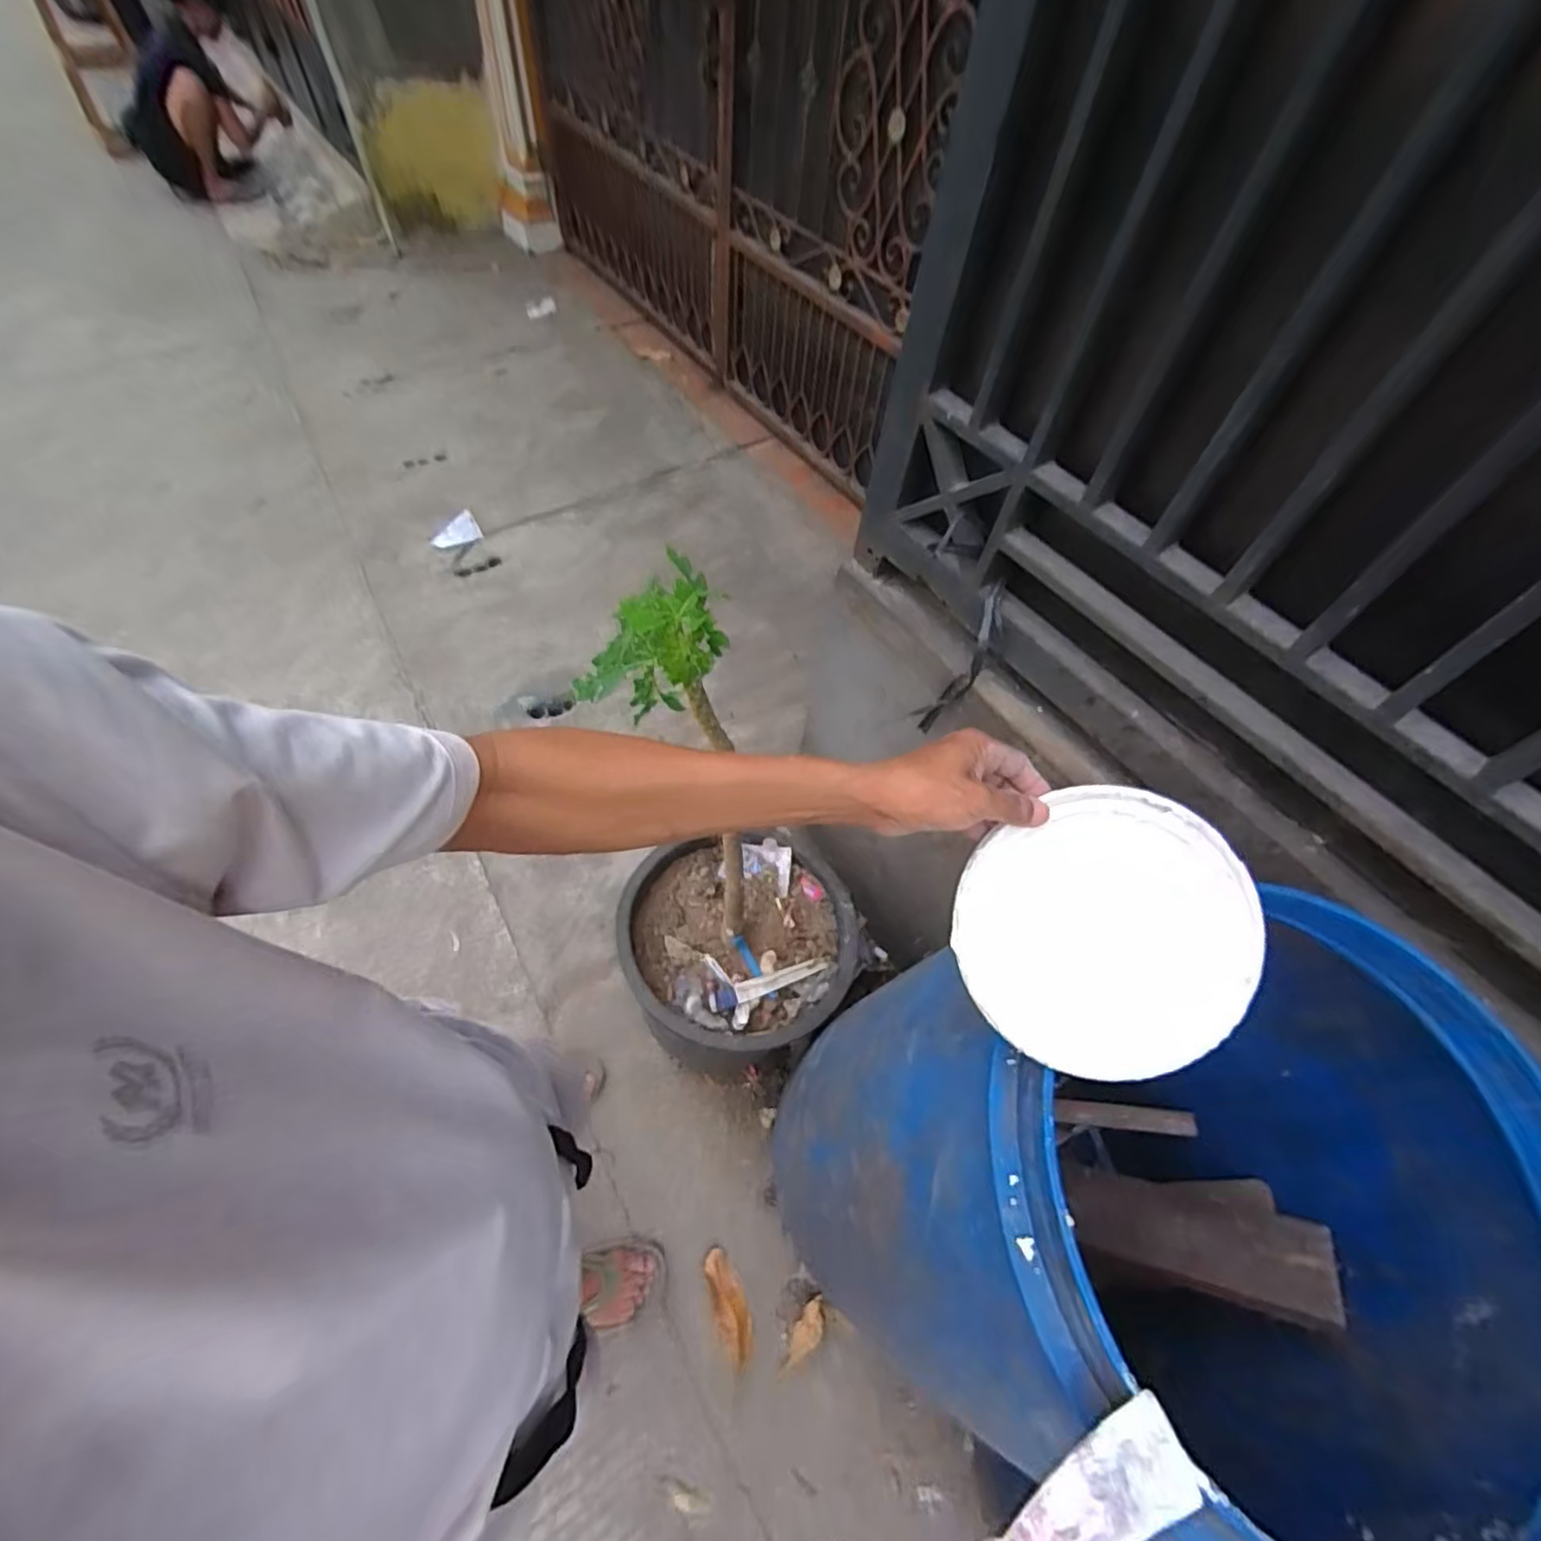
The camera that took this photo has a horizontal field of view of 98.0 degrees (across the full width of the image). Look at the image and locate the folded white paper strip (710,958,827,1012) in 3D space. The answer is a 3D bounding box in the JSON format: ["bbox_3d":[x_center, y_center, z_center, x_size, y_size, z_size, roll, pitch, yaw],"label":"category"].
[{"bbox_3d":[-0.004,0.363,1.145,0.206,0.019,0.033,-15,57,-15],"label":"folded white paper strip"}]

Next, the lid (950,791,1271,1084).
[{"bbox_3d":[0.212,0.103,0.427,0.175,0.014,0.167,-1,85,9],"label":"lid"}]

